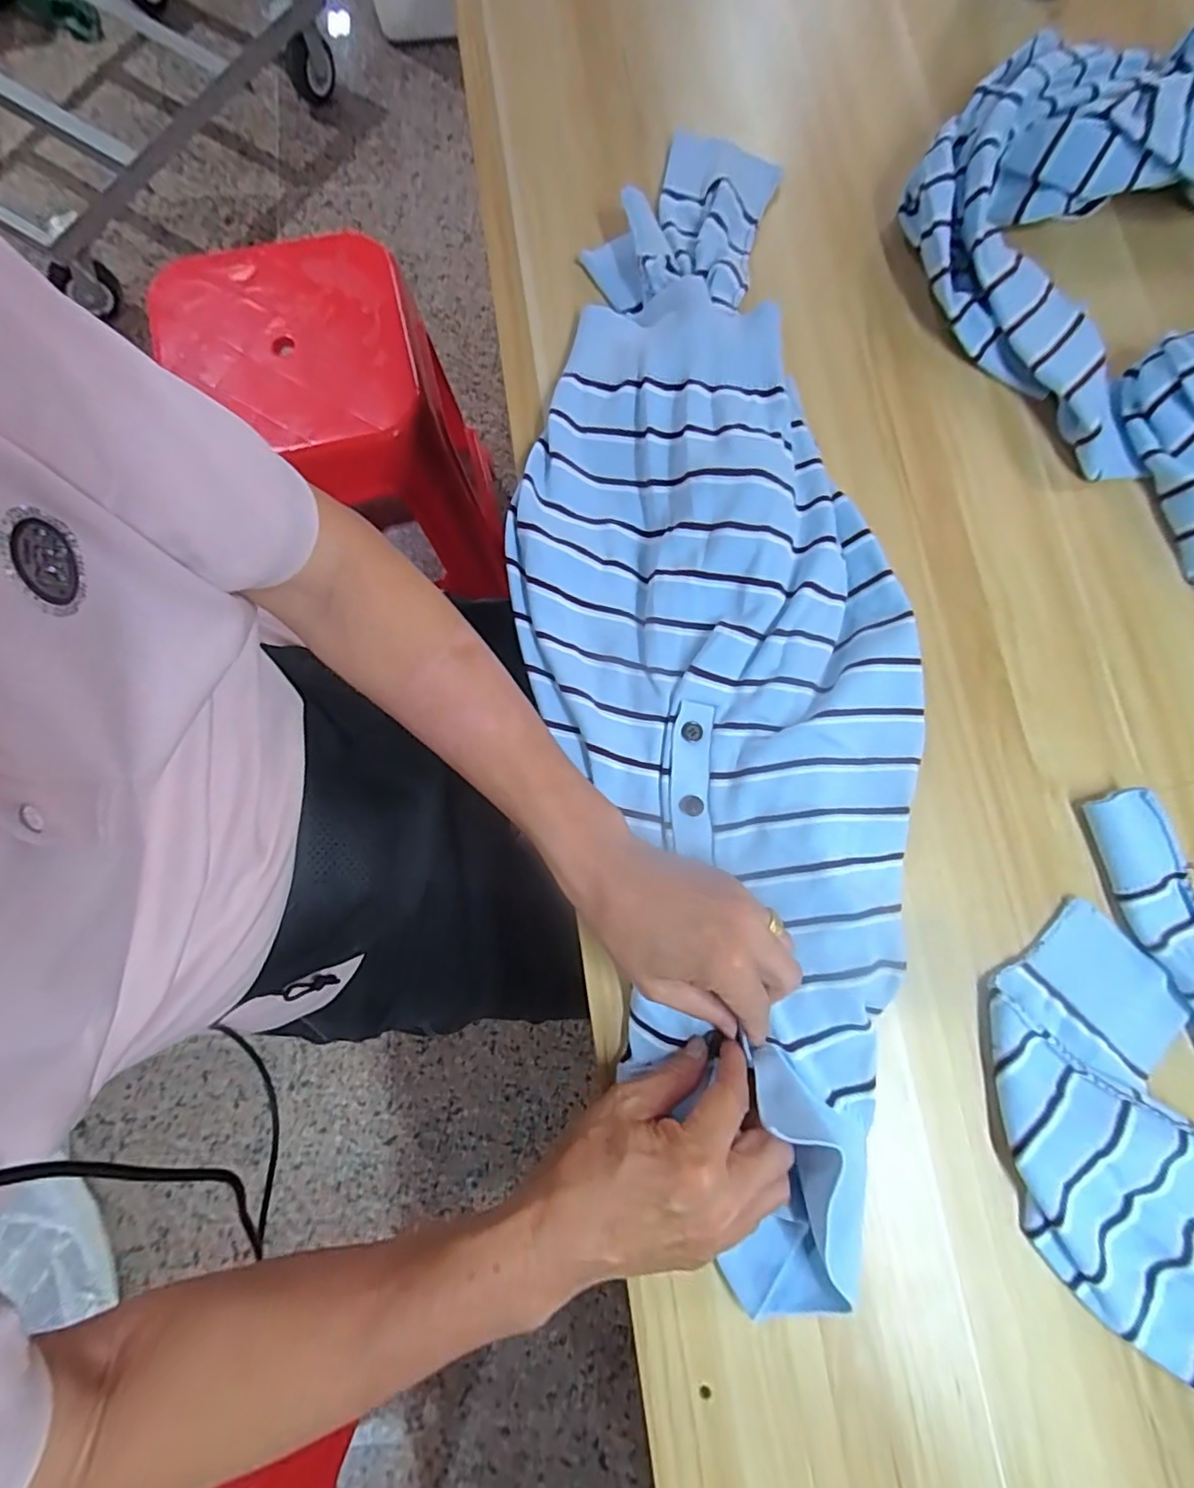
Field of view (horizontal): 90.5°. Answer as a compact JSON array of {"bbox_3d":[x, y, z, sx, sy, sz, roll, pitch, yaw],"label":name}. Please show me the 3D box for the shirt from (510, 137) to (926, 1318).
[{"bbox_3d":[0.084,-0.070,0.394,0.248,0.056,0.786,-9,80,-2],"label":"shirt"}]

